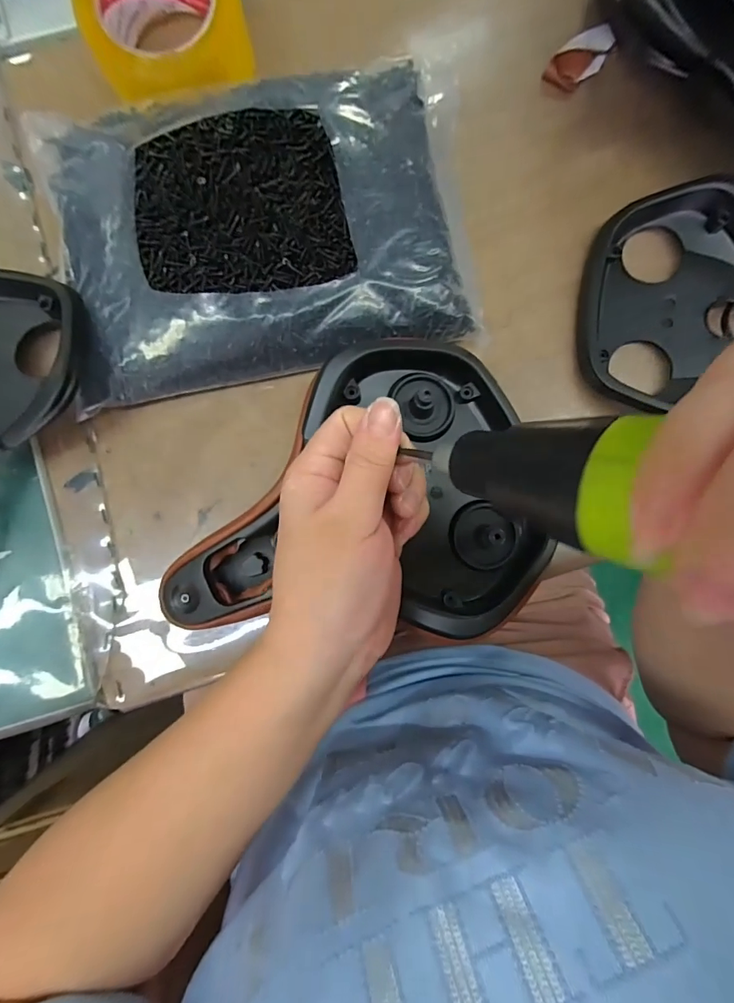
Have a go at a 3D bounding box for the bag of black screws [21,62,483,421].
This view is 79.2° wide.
[{"bbox_3d":[-0.075,-0.188,0.308,0.287,0.049,0.199,-11,88,-3],"label":"bag of black screws"}]

